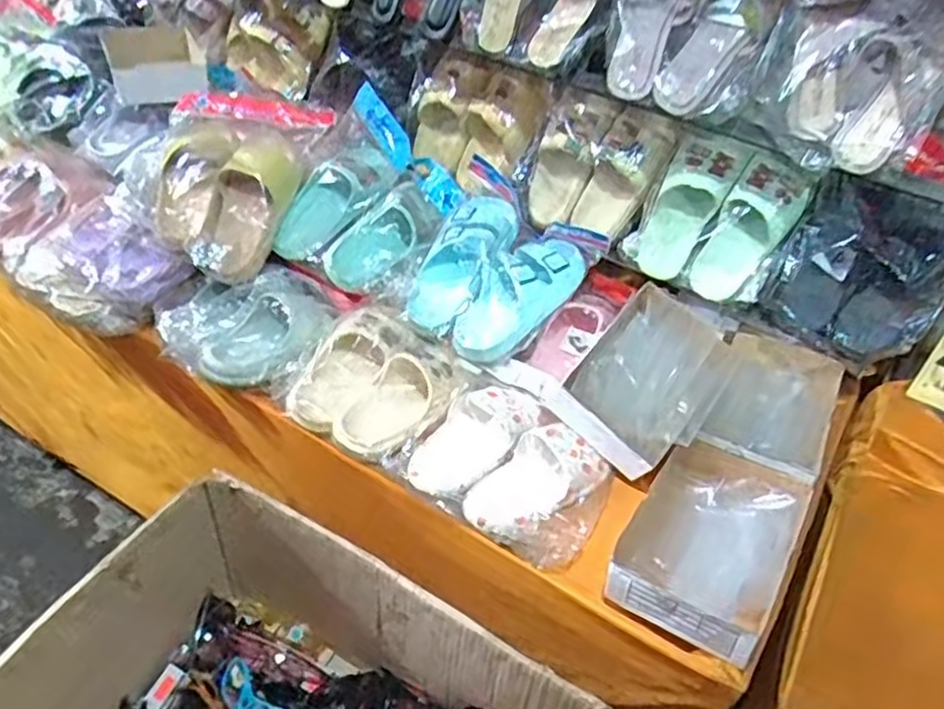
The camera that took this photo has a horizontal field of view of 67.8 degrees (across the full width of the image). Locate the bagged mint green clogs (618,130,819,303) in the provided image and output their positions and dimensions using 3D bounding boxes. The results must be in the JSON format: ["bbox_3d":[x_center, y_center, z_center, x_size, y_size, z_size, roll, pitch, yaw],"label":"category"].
[{"bbox_3d":[0.338,-0.192,0.985,0.197,0.219,0.088,34,50,26],"label":"bagged mint green clogs"}]

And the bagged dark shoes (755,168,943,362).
[{"bbox_3d":[0.505,-0.112,0.895,0.200,0.216,0.076,22,46,15],"label":"bagged dark shoes"}]

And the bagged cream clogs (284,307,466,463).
[{"bbox_3d":[-0.121,0.039,0.945,0.178,0.079,0.222,25,47,18],"label":"bagged cream clogs"}]

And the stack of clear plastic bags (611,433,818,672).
[{"bbox_3d":[0.271,0.208,0.806,0.161,0.062,0.242,26,47,19],"label":"stack of clear plastic bags"}]

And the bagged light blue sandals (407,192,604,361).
[{"bbox_3d":[0.041,-0.107,1.057,0.227,0.090,0.253,26,77,10],"label":"bagged light blue sandals"}]

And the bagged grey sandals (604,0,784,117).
[{"bbox_3d":[0.273,-0.422,0.864,0.182,0.224,0.081,30,20,23],"label":"bagged grey sandals"}]

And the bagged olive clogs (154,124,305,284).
[{"bbox_3d":[-0.372,-0.237,1.050,0.184,0.073,0.264,15,68,2],"label":"bagged olive clogs"}]

